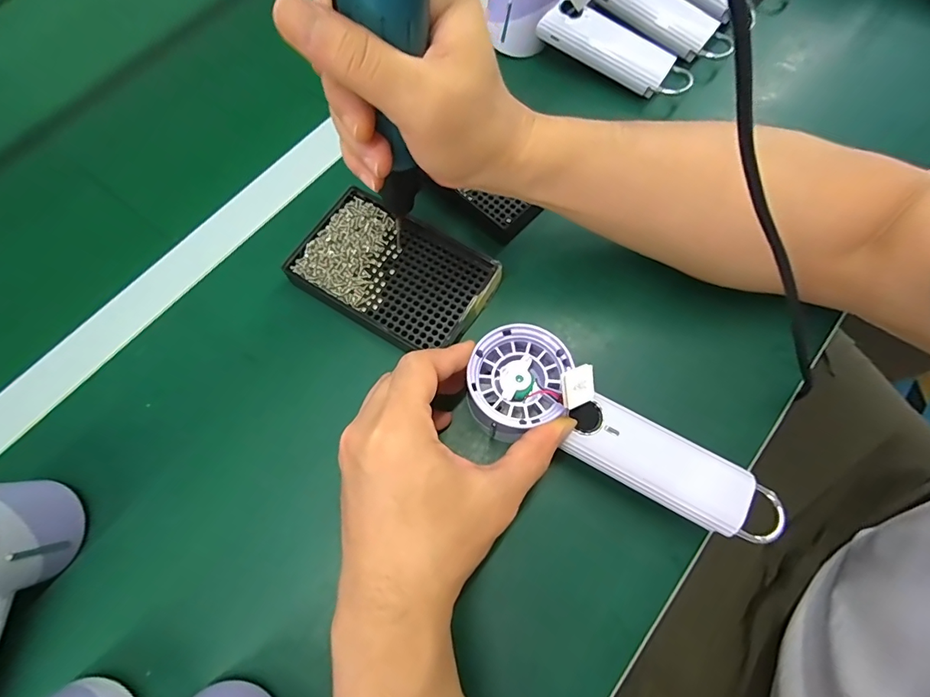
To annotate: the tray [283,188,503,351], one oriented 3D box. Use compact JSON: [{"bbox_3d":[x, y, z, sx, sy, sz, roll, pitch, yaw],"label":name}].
[{"bbox_3d":[-0.053,-0.055,0.337,0.139,0.019,0.091,30,74,11],"label":"tray"}]

